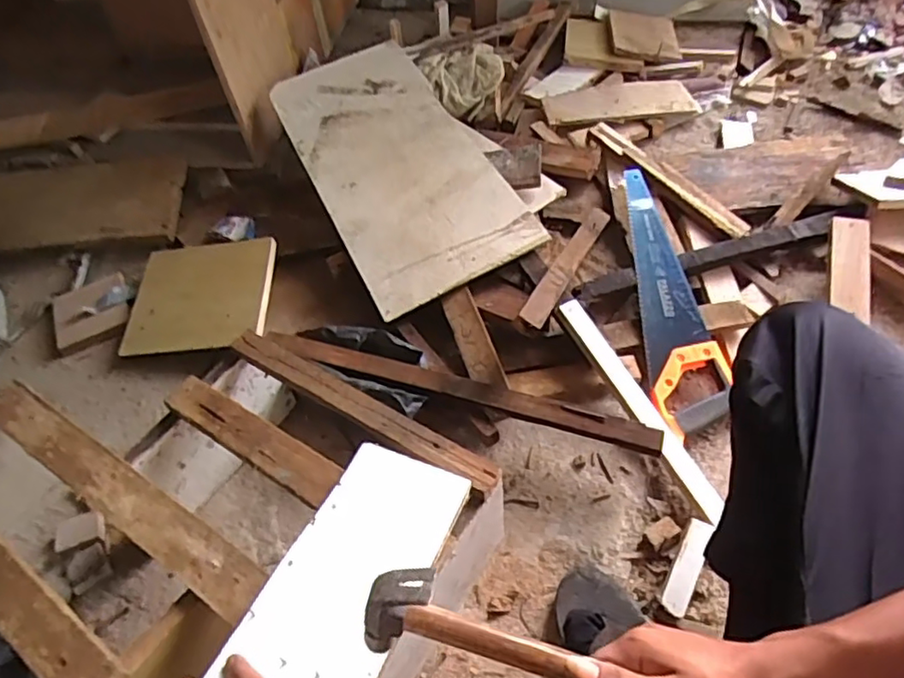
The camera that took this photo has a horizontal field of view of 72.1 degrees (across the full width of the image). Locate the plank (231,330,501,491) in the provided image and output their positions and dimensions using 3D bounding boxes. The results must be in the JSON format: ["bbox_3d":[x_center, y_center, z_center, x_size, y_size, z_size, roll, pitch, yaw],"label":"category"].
[{"bbox_3d":[-0.107,0.071,0.677,0.351,0.020,0.034,24,58,24],"label":"plank"}]

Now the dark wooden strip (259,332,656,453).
[{"bbox_3d":[-0.003,0.057,0.795,0.522,0.023,0.037,13,54,17],"label":"dark wooden strip"}]

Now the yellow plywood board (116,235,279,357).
[{"bbox_3d":[-0.397,-0.073,0.978,0.244,0.018,0.190,-7,63,12],"label":"yellow plywood board"}]

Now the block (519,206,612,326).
[{"bbox_3d":[0.169,-0.112,0.894,0.032,0.021,0.354,19,39,18],"label":"block"}]

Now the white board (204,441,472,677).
[{"bbox_3d":[-0.116,0.250,0.479,0.116,0.022,0.398,16,45,17],"label":"white board"}]

